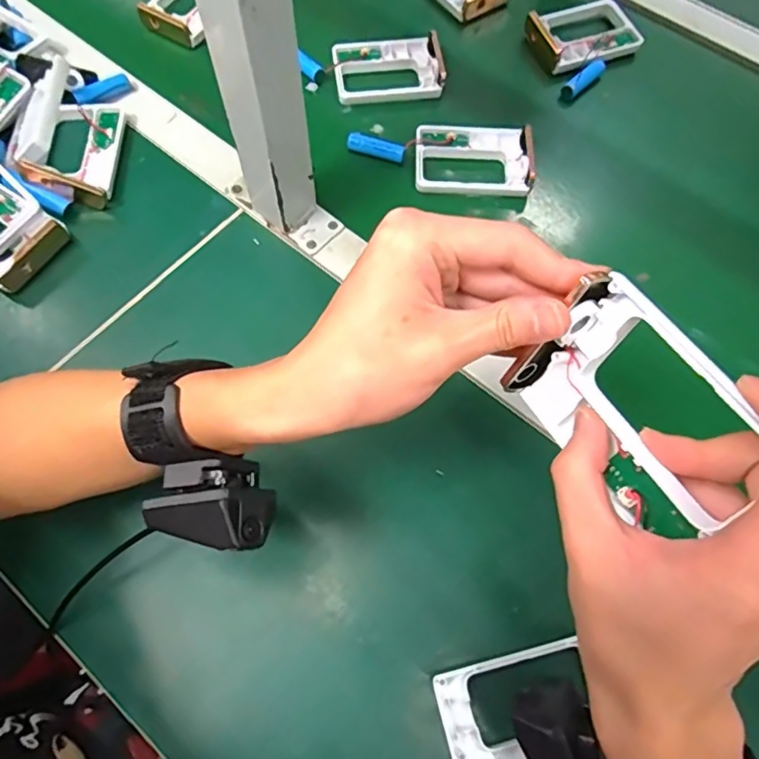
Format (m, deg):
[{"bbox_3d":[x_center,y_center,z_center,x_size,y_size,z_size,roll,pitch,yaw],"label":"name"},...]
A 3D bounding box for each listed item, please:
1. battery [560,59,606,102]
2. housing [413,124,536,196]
[{"bbox_3d":[0.192,-0.283,0.536,0.015,0.013,0.059,42,71,19],"label":"battery"},{"bbox_3d":[0.079,-0.191,0.488,0.099,0.023,0.069,1,64,1],"label":"housing"}]

